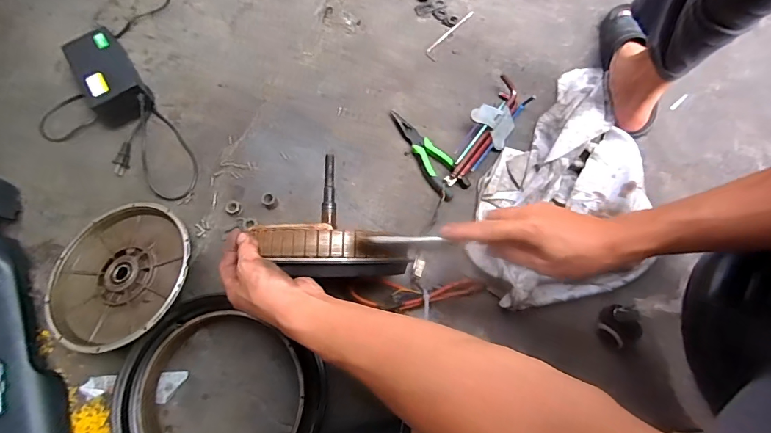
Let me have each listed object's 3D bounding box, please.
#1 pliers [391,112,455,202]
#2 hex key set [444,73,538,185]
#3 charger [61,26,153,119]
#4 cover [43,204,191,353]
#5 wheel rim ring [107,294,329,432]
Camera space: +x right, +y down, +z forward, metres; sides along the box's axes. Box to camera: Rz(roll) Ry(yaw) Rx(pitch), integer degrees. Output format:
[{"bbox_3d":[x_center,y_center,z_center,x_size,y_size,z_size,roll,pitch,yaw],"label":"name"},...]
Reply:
[{"bbox_3d":[0.069,-0.114,0.713,0.053,0.019,0.186,-33,75,-8],"label":"pliers"},{"bbox_3d":[0.174,-0.145,0.719,0.071,0.045,0.227,35,77,11],"label":"hex key set"},{"bbox_3d":[-0.486,-0.247,0.719,0.086,0.072,0.169,-33,76,-8],"label":"charger"},{"bbox_3d":[-0.388,0.084,0.599,0.208,0.031,0.212,15,65,12],"label":"cover"},{"bbox_3d":[-0.230,0.253,0.557,0.269,0.066,0.245,0,73,1],"label":"wheel rim ring"}]

